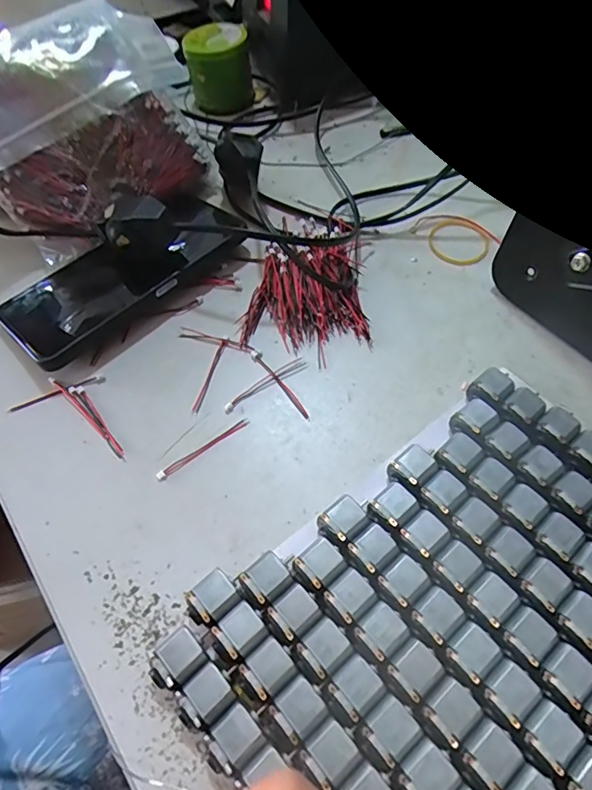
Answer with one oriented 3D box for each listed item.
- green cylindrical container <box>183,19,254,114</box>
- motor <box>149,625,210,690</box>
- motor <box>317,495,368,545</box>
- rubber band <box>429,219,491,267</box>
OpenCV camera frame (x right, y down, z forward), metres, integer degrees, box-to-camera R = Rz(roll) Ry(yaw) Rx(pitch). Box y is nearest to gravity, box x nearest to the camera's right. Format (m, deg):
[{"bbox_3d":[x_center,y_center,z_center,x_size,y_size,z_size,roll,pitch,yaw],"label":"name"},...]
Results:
[{"bbox_3d":[-0.069,-0.299,0.460,0.055,0.054,0.052,-2,58,3],"label":"green cylindrical container"},{"bbox_3d":[-0.051,0.118,0.221,0.023,0.017,0.018,-41,64,-20],"label":"motor"},{"bbox_3d":[0.023,0.063,0.253,0.017,0.016,0.025,35,66,22],"label":"motor"},{"bbox_3d":[0.120,-0.113,0.368,0.044,0.004,0.046,-2,58,3],"label":"rubber band"}]

